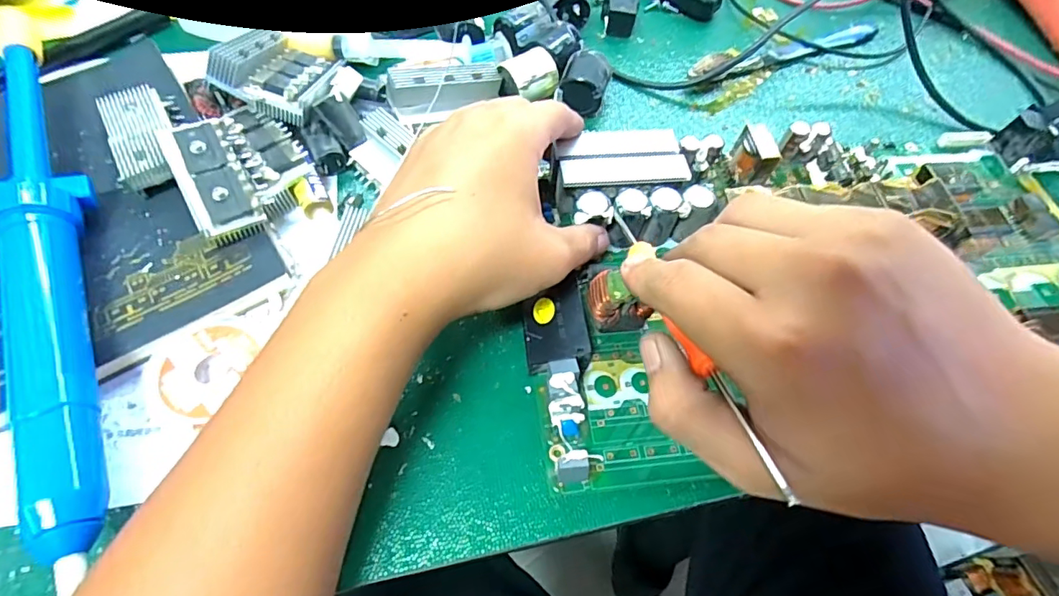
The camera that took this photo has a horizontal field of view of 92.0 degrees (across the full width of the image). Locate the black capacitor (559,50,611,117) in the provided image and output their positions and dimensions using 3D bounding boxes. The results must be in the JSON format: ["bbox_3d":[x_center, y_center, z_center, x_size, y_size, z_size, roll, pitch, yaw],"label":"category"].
[{"bbox_3d":[0.037,-0.140,0.339,0.028,0.030,0.033,20,62,7],"label":"black capacitor"}]

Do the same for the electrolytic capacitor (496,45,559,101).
[{"bbox_3d":[0.000,-0.143,0.330,0.036,0.021,0.024,-29,67,-18],"label":"electrolytic capacitor"}]

